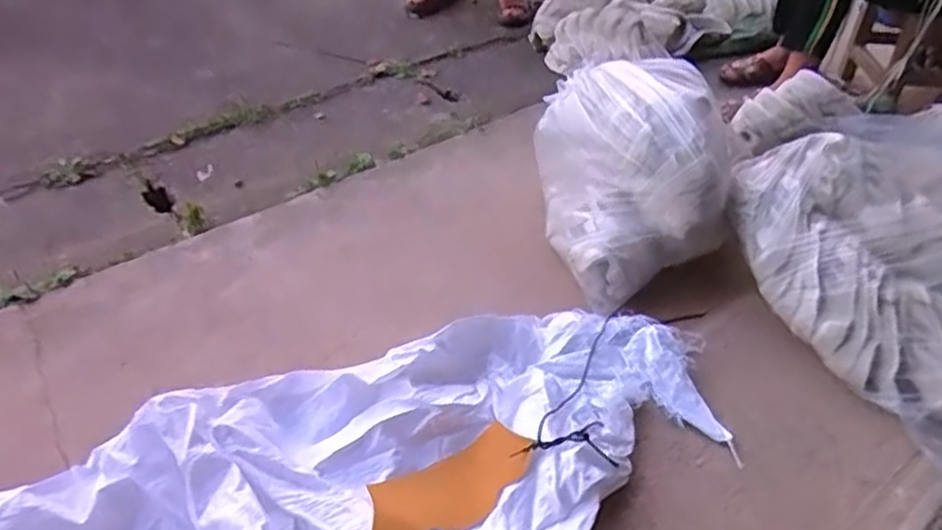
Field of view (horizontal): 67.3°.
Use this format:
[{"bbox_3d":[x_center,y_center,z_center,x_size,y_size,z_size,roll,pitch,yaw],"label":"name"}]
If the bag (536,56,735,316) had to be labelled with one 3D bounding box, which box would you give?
[{"bbox_3d":[0.306,-0.180,1.322,0.310,0.271,0.476,-1,41,-4],"label":"bag"}]

